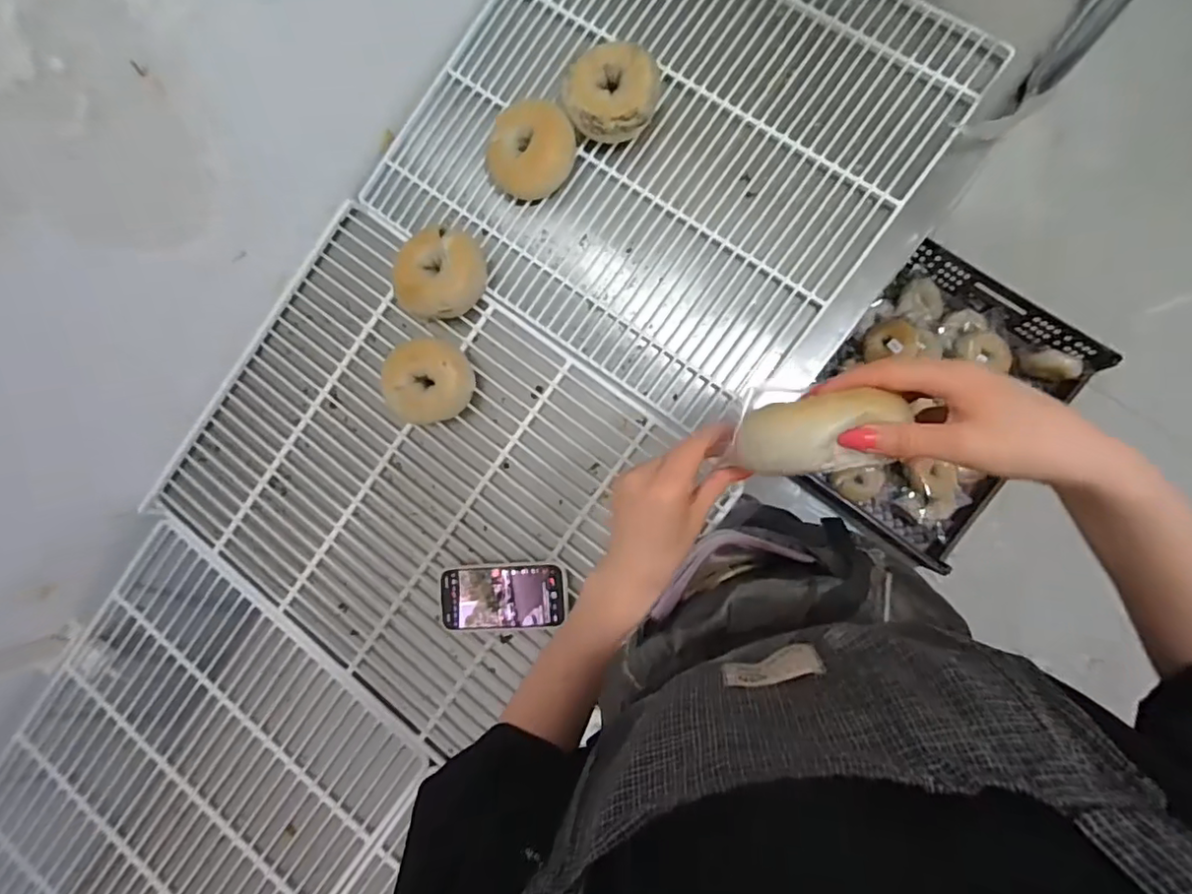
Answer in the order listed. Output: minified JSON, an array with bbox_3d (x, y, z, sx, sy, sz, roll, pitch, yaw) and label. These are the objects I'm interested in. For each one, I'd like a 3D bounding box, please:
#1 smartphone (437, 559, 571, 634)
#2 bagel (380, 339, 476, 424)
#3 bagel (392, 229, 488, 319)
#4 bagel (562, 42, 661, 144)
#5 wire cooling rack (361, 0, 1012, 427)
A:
[{"bbox_3d":[-0.108,0.178,0.709,0.149,0.014,0.079,-5,88,5],"label":"smartphone"},{"bbox_3d":[-0.202,-0.079,0.735,0.105,0.054,0.097,-6,87,9],"label":"bagel"},{"bbox_3d":[-0.193,-0.209,0.739,0.104,0.052,0.100,0,88,9],"label":"bagel"},{"bbox_3d":[0.019,-0.412,0.707,0.105,0.055,0.103,0,87,10],"label":"bagel"},{"bbox_3d":[0.072,-0.369,0.714,0.545,0.019,0.528,37,93,8],"label":"wire cooling rack"}]

